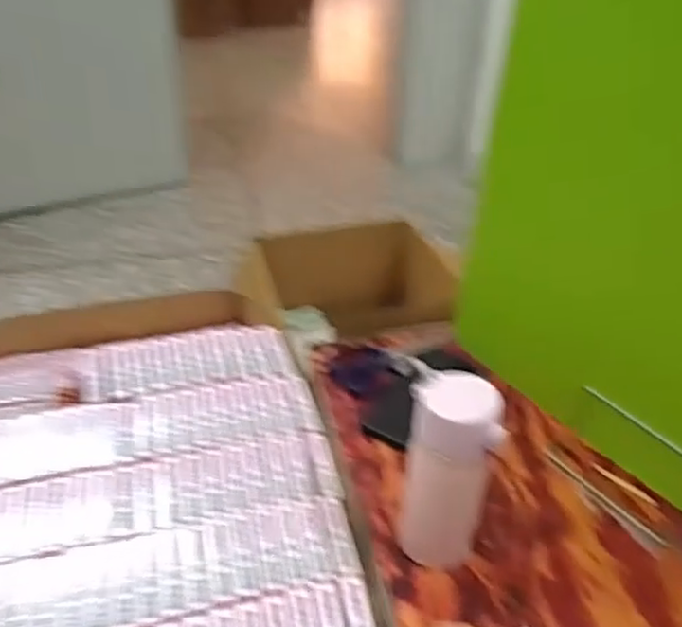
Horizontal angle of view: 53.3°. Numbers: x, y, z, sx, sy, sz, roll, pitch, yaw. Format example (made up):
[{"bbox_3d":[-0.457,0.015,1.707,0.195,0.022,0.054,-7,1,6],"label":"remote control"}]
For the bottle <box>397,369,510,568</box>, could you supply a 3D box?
[{"bbox_3d":[0.093,0.143,0.598,0.071,0.189,0.057,6,37,4],"label":"bottle"}]

